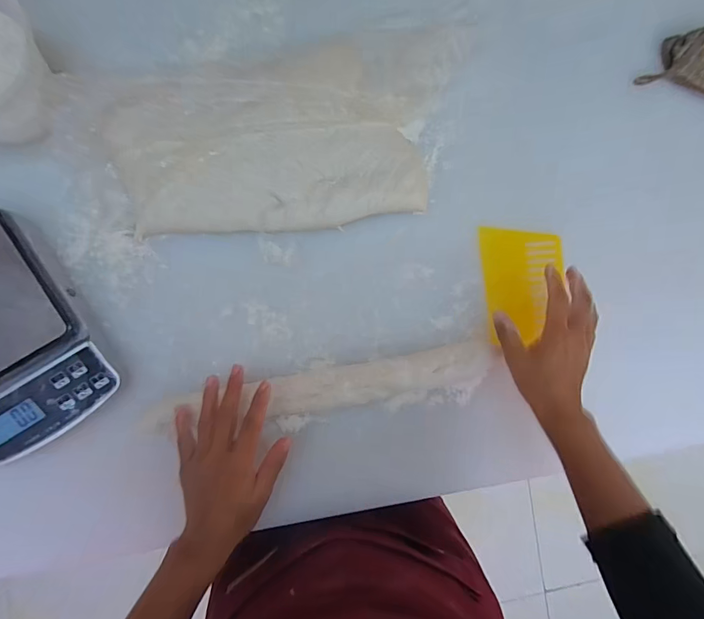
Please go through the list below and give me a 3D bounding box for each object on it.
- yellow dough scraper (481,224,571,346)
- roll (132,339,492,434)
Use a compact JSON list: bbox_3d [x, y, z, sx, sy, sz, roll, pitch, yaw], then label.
[{"bbox_3d":[0.209,-0.032,0.470,0.093,0.009,0.136,-4,87,5],"label":"yellow dough scraper"},{"bbox_3d":[-0.013,0.084,0.416,0.361,0.032,0.048,-9,88,-10],"label":"roll"}]

